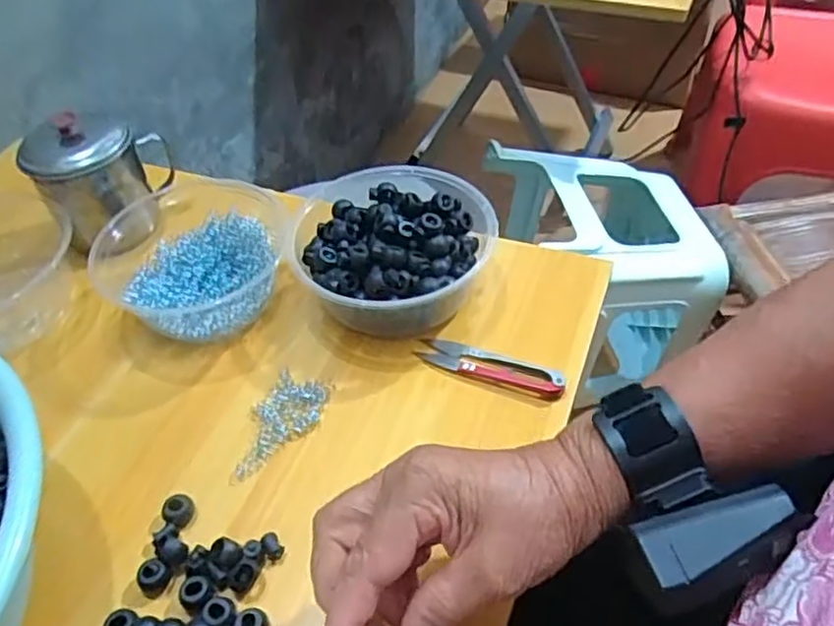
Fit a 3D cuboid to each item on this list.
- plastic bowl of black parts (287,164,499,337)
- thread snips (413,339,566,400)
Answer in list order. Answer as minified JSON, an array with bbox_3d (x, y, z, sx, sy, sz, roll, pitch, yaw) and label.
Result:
[{"bbox_3d":[-0.021,-0.043,0.494,0.139,0.056,0.140,27,55,26],"label":"plastic bowl of black parts"},{"bbox_3d":[0.049,0.034,0.456,0.099,0.010,0.023,16,50,18],"label":"thread snips"}]

